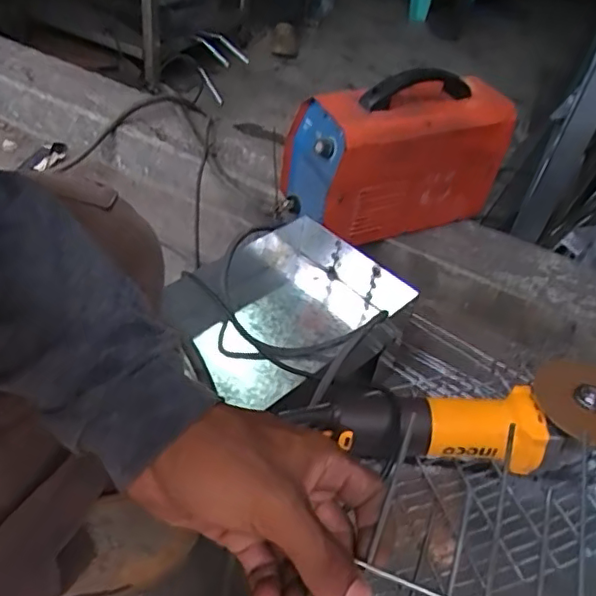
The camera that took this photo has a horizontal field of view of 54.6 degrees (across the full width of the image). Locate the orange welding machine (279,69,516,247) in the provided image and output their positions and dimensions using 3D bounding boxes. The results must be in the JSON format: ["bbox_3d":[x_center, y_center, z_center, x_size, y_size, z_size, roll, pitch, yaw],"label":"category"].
[{"bbox_3d":[0.159,-0.229,0.927,0.319,0.240,0.164,-12,47,-22],"label":"orange welding machine"}]

